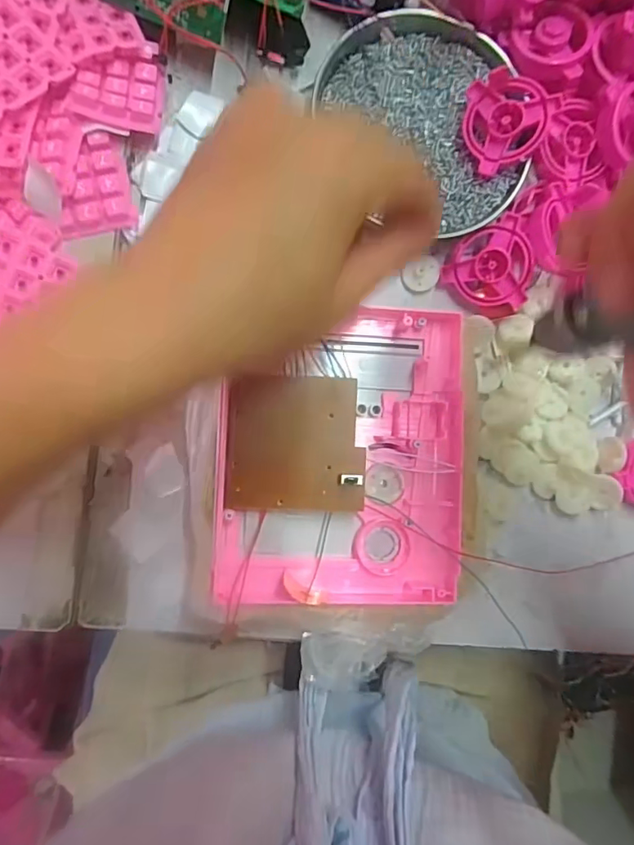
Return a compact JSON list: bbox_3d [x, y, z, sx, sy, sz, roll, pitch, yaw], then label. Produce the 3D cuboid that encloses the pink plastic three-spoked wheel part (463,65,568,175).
[{"bbox_3d":[0.111,-0.183,0.320,0.054,0.014,0.054,2,97,19],"label":"pink plastic three-spoked wheel part"}]

